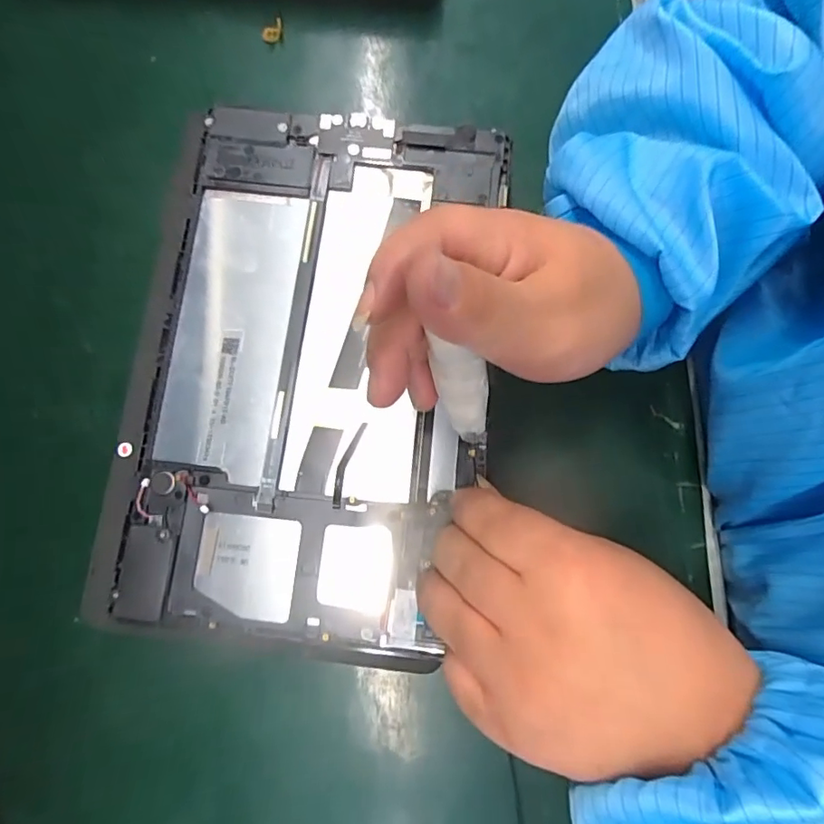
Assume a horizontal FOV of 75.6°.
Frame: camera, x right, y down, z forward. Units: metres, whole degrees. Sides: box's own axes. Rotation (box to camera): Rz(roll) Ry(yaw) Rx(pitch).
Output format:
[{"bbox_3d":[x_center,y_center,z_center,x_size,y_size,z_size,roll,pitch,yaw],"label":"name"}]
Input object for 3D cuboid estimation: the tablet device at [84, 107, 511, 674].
[{"bbox_3d":[-0.046,-0.023,0.238,0.157,0.007,0.241,7,80,2],"label":"tablet device"}]

